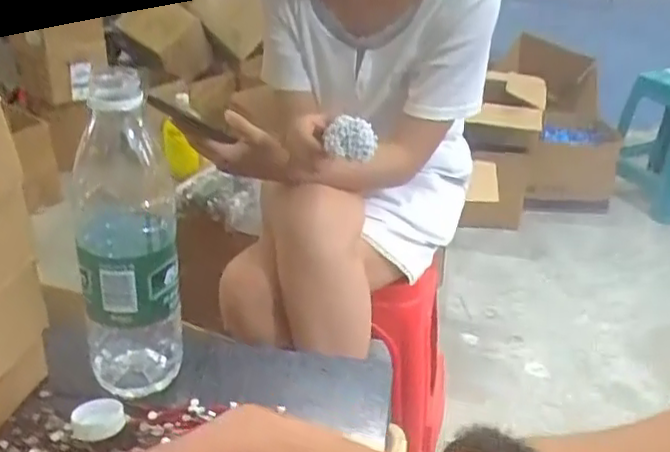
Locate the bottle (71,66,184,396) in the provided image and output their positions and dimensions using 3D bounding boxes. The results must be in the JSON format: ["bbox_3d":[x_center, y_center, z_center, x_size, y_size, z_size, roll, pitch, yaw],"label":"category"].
[{"bbox_3d":[-0.139,0.010,0.449,0.069,0.214,0.056,-9,30,-20],"label":"bottle"}]

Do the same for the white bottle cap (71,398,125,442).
[{"bbox_3d":[-0.154,0.127,0.439,0.033,0.015,0.026,-14,32,-27],"label":"white bottle cap"}]

